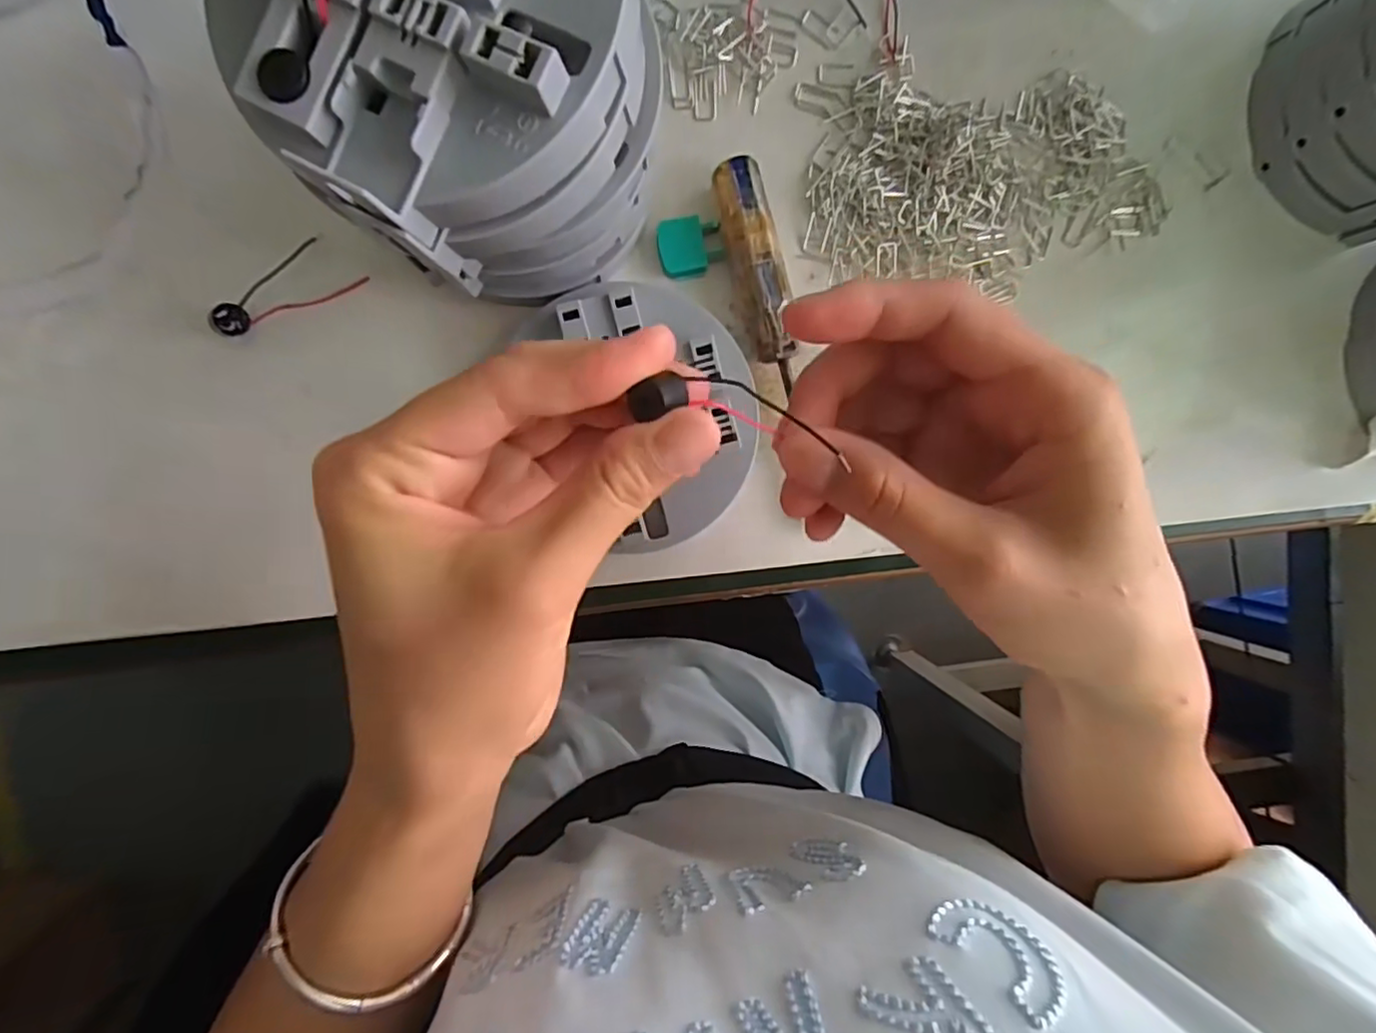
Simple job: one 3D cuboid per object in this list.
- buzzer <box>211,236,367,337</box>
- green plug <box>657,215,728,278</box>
[{"bbox_3d":[-0.153,-0.085,0.236,0.054,0.012,0.020,-34,98,-15],"label":"buzzer"},{"bbox_3d":[0.002,-0.109,0.250,0.026,0.005,0.021,-7,96,-5],"label":"green plug"}]

